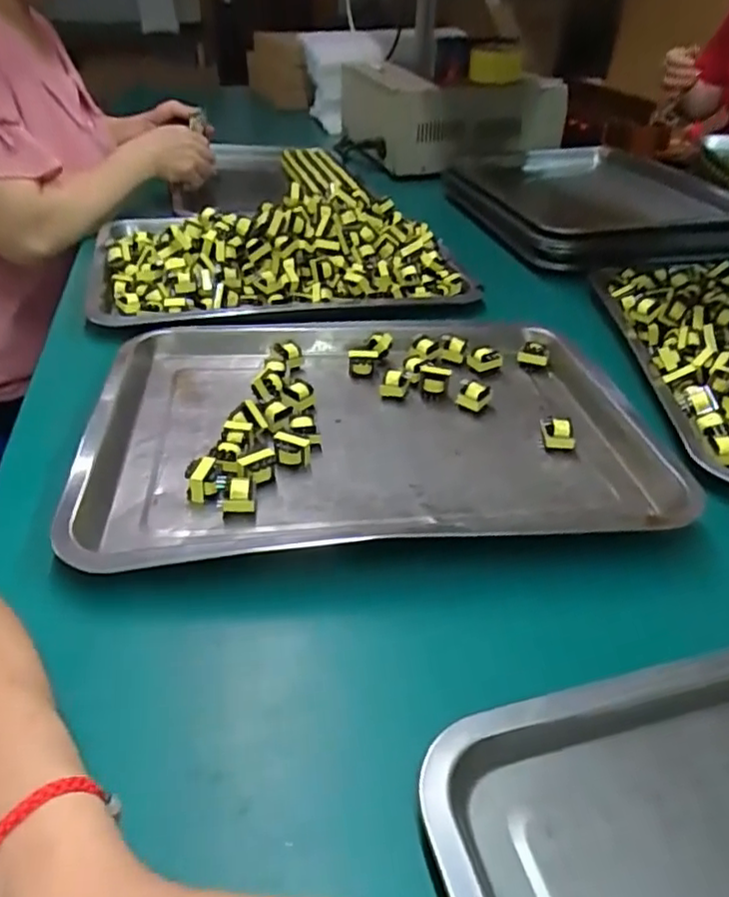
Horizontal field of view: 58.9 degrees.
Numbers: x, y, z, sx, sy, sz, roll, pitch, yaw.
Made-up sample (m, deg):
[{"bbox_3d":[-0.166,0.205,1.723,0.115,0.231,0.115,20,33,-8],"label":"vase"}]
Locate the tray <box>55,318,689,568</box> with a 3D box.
[{"bbox_3d":[0.008,-0.031,0.467,0.386,0.039,0.280,-4,36,-6],"label":"tray"}]

